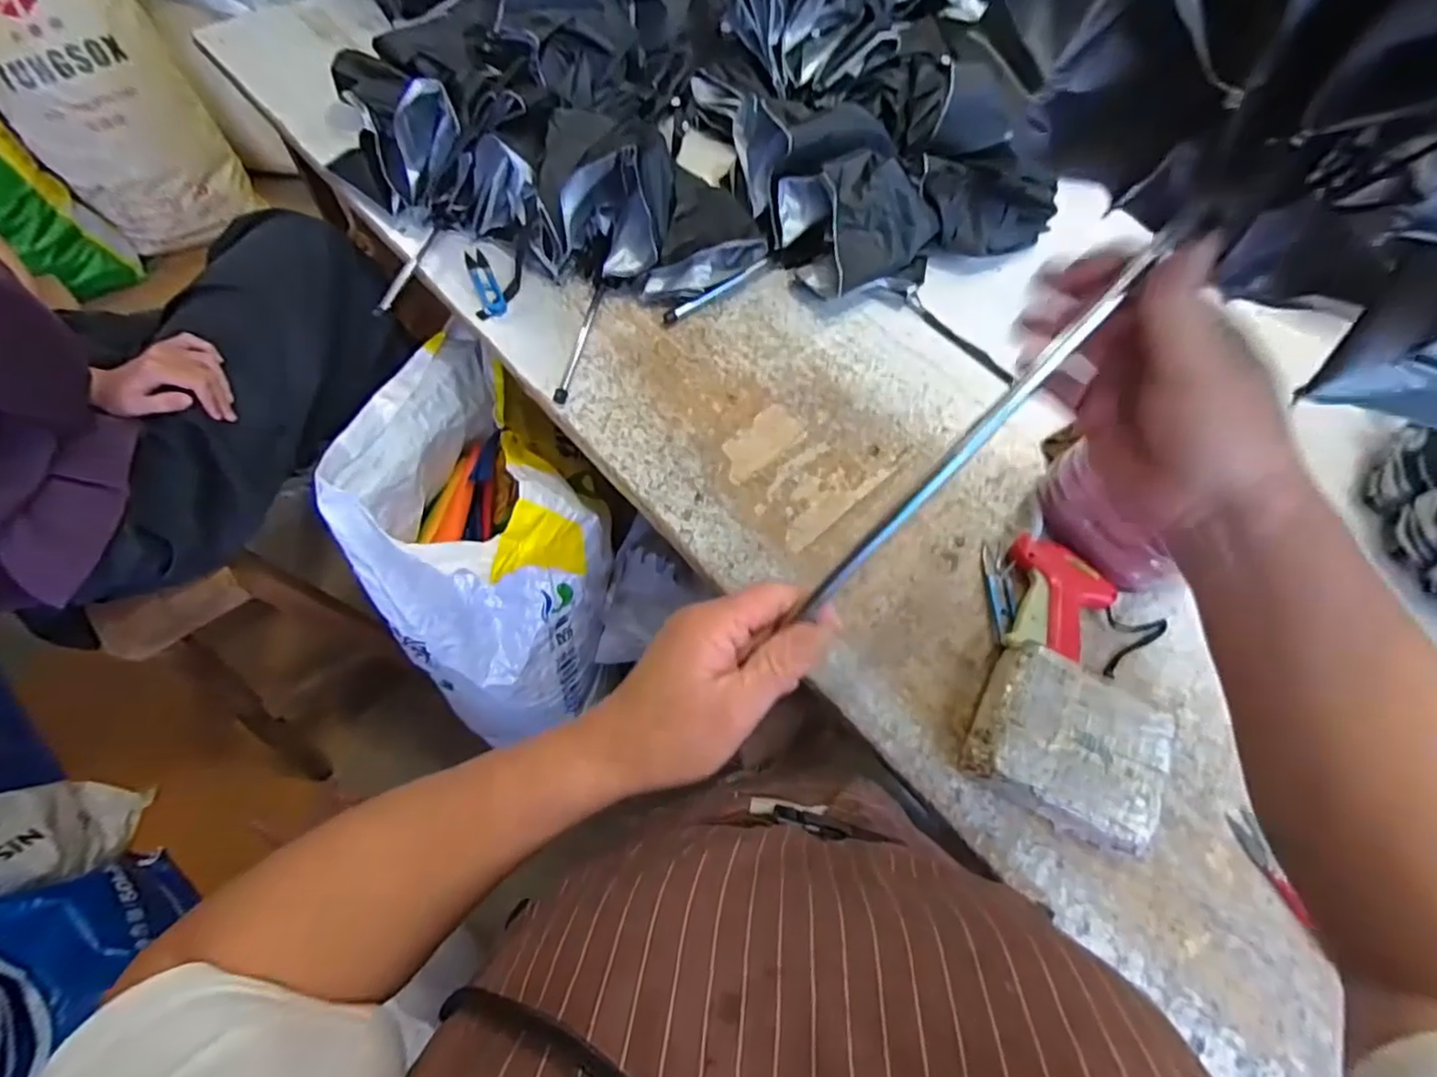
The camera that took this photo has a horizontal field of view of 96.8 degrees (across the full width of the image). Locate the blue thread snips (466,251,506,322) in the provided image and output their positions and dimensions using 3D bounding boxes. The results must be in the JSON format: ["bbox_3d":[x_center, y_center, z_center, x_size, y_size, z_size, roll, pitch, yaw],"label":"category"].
[{"bbox_3d":[-0.277,-0.305,0.759,0.034,0.007,0.120,-15,64,-10],"label":"blue thread snips"}]

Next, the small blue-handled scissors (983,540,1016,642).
[{"bbox_3d":[0.274,0.052,0.610,0.028,0.017,0.103,4,62,-1],"label":"small blue-handled scissors"}]

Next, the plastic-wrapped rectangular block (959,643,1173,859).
[{"bbox_3d":[0.288,0.173,0.530,0.146,0.051,0.126,28,64,12],"label":"plastic-wrapped rectangular block"}]

